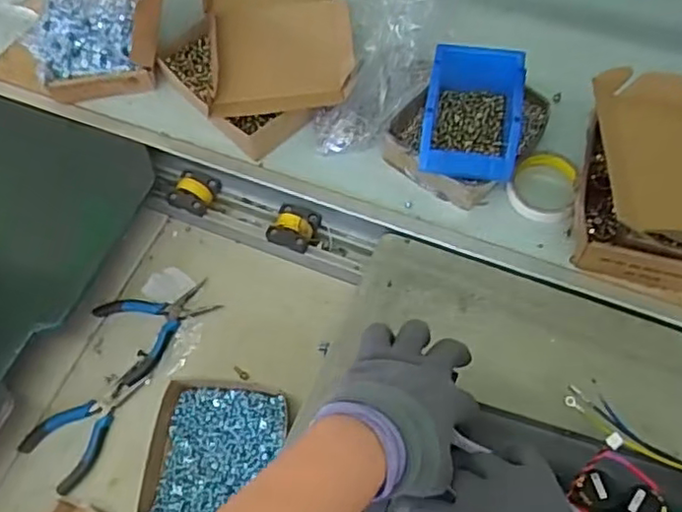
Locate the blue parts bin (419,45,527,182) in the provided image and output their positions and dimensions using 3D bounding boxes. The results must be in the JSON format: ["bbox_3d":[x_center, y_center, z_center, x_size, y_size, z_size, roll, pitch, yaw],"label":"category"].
[{"bbox_3d":[0.158,-0.170,0.744,0.116,0.066,0.163,8,63,8],"label":"blue parts bin"}]

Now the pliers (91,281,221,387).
[{"bbox_3d":[-0.224,0.080,0.791,0.137,0.012,0.111,-30,64,-12],"label":"pliers"}]

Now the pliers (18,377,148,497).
[{"bbox_3d":[-0.291,0.193,0.734,0.086,0.010,0.142,37,70,20],"label":"pliers"}]

